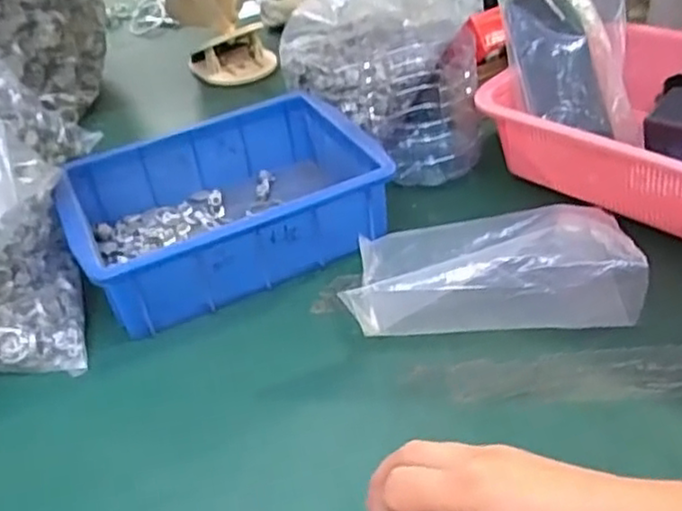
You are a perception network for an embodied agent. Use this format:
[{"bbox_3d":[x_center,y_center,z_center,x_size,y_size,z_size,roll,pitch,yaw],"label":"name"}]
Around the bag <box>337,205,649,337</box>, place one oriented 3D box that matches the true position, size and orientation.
[{"bbox_3d":[0.101,0.005,0.495,0.196,0.064,0.118,-2,37,8],"label":"bag"}]

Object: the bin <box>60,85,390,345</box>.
[{"bbox_3d":[-0.096,-0.040,0.583,0.237,0.081,0.169,-20,38,-16],"label":"bin"}]

